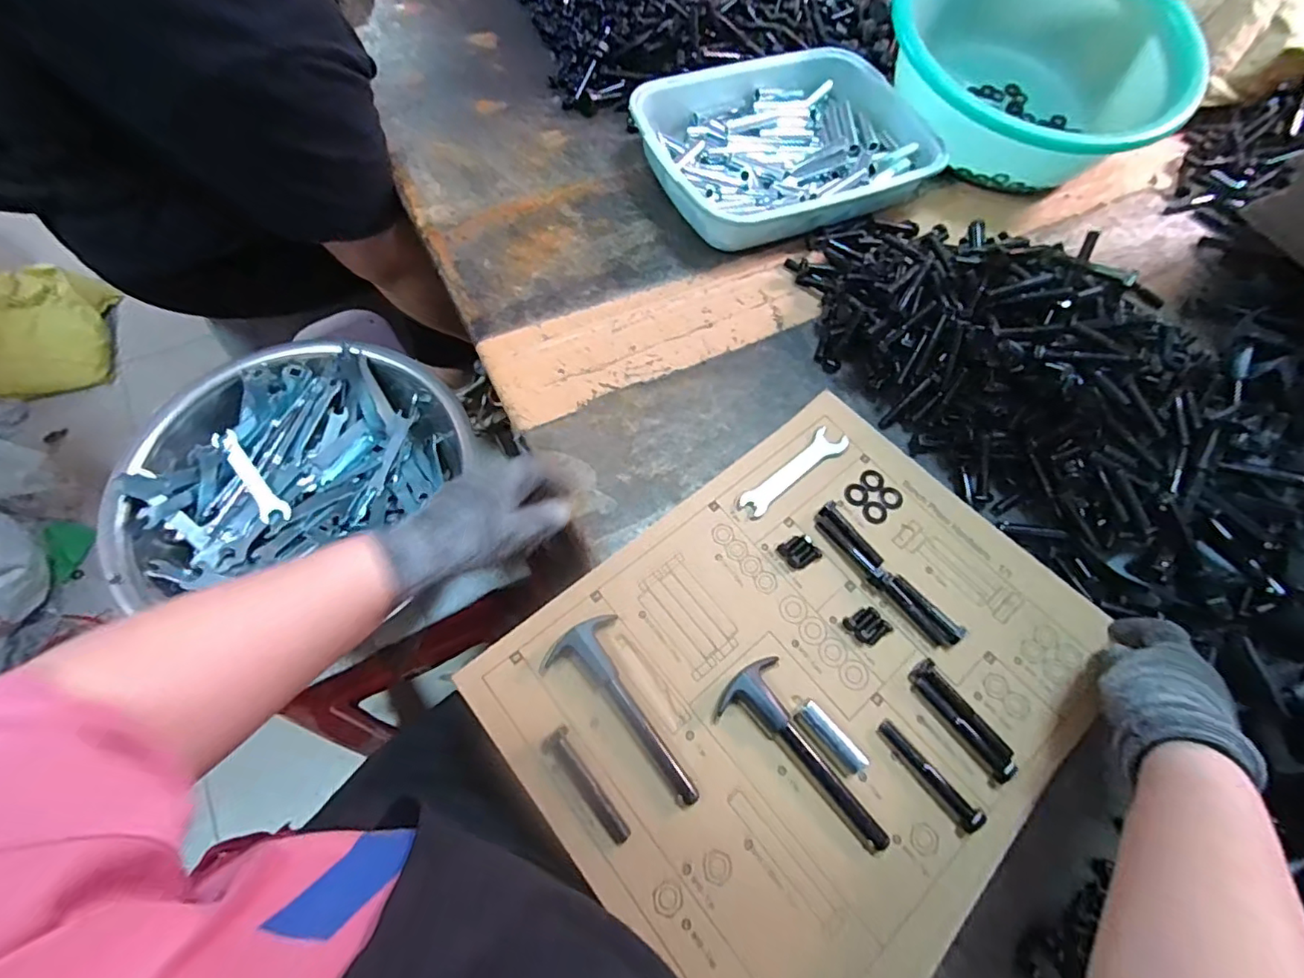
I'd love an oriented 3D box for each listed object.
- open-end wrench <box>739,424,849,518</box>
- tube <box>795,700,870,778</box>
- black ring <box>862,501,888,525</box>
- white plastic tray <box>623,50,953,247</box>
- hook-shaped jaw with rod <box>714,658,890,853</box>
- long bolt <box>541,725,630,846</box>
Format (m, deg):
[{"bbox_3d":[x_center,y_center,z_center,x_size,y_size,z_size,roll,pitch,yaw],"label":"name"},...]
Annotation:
[{"bbox_3d":[0.116,-0.015,0.461,0.112,0.005,0.025,-35,72,-19],"label":"open-end wrench"},{"bbox_3d":[0.118,0.162,0.367,0.020,0.019,0.051,-35,72,-19],"label":"tube"},{"bbox_3d":[0.179,0.019,0.453,0.019,0.004,0.020,40,69,17],"label":"black ring"},{"bbox_3d":[0.158,-0.415,0.660,0.344,0.048,0.253,-20,68,-13],"label":"white plastic tray"},{"bbox_3d":[0.100,0.169,0.361,0.050,0.019,0.128,-38,73,-20],"label":"hook-shaped jaw with rod"},{"bbox_3d":[-0.039,0.184,0.351,0.018,0.010,0.075,-39,73,-20],"label":"long bolt"}]

